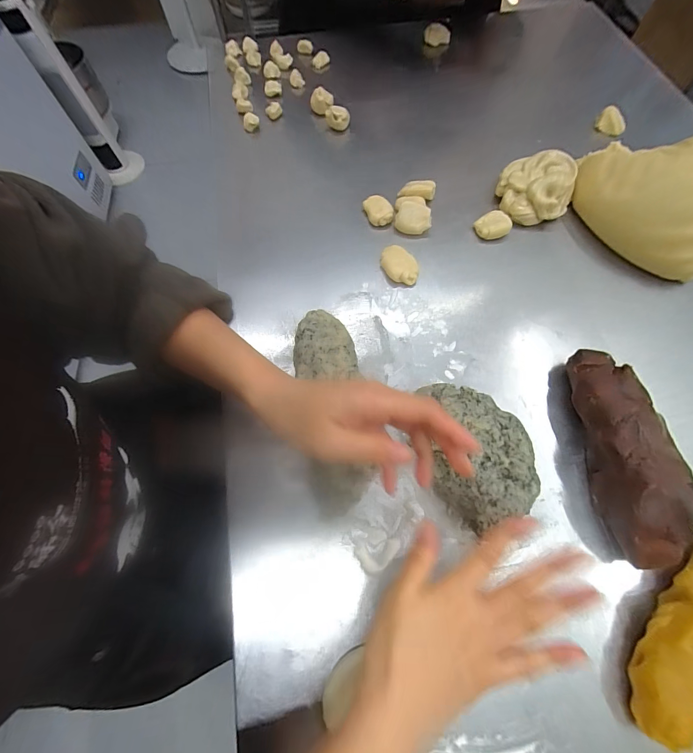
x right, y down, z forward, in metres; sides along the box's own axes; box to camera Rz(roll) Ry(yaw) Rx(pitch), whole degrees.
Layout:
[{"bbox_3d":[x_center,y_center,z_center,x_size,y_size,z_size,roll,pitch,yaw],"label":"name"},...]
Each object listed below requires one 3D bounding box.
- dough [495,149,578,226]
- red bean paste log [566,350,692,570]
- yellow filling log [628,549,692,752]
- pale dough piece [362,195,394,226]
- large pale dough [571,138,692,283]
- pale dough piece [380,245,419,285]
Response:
[{"bbox_3d":[0.258,-0.259,0.447,0.097,0.043,0.101,28,70,11],"label":"dough"},{"bbox_3d":[0.262,0.068,0.311,0.054,0.056,0.191,1,68,0],"label":"red bean paste log"},{"bbox_3d":[0.280,0.193,0.263,0.038,0.042,0.181,42,73,15],"label":"yellow filling log"},{"bbox_3d":[0.043,-0.228,0.449,0.034,0.015,0.044,-15,68,-6],"label":"pale dough piece"},{"bbox_3d":[0.387,-0.218,0.410,0.197,0.086,0.137,31,71,12],"label":"large pale dough"},{"bbox_3d":[0.067,-0.139,0.413,0.039,0.013,0.054,-39,73,-15],"label":"pale dough piece"}]

